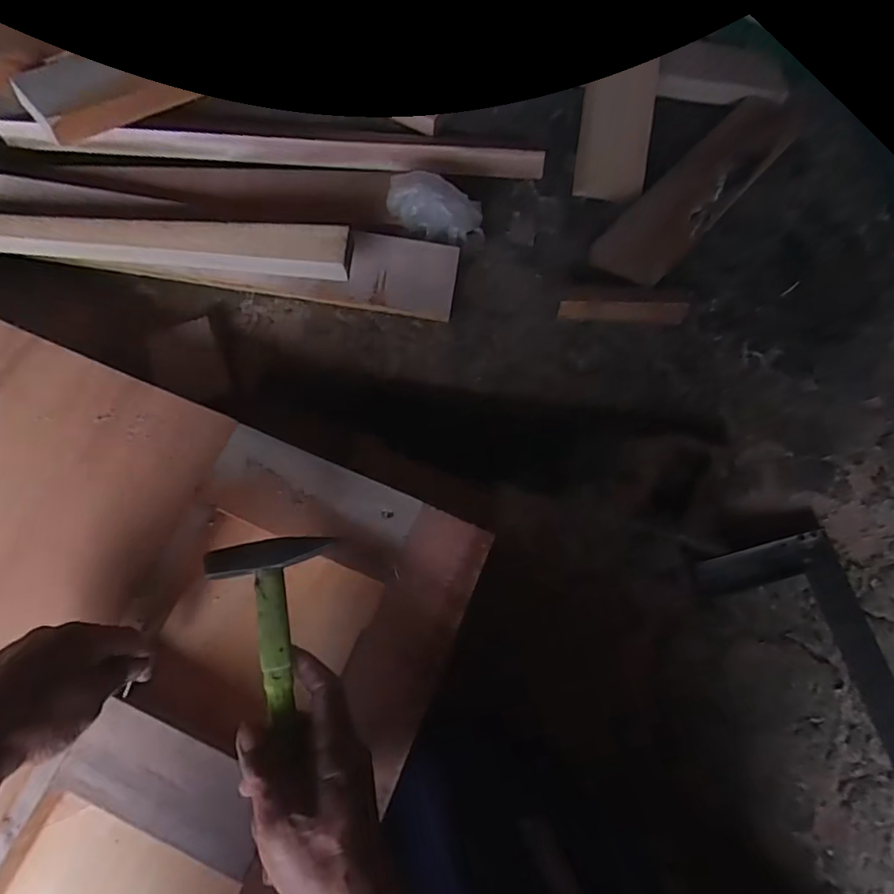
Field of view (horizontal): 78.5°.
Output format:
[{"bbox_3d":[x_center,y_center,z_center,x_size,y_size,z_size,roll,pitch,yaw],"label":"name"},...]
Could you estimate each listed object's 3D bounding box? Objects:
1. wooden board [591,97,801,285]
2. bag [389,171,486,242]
[{"bbox_3d":[0.312,-0.323,0.678,0.088,0.027,0.338,39,76,18],"label":"wooden board"},{"bbox_3d":[-0.013,-0.272,0.605,0.108,0.063,0.046,20,71,4],"label":"bag"}]

